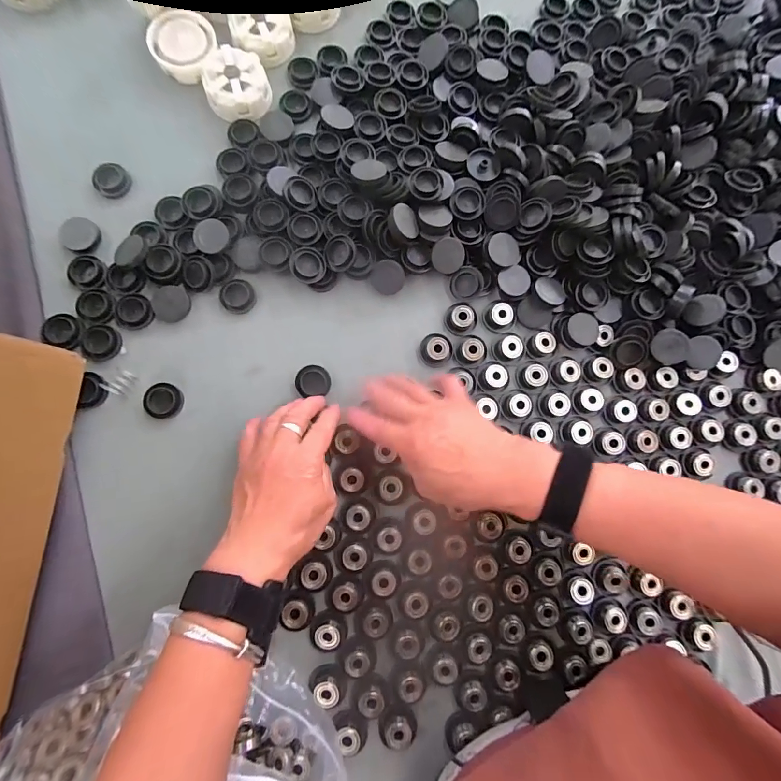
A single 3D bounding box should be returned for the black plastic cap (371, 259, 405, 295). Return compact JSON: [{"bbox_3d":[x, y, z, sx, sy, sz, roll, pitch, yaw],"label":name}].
[{"bbox_3d":[-0.001,-0.110,0.371,0.033,0.009,0.033,-9,117,-2],"label":"black plastic cap"}]

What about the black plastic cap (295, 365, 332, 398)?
[{"bbox_3d":[-0.072,-0.009,0.356,0.031,0.013,0.027,-4,83,-5],"label":"black plastic cap"}]

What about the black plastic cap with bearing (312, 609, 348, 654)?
[{"bbox_3d":[-0.054,0.209,0.332,0.029,0.015,0.028,-4,83,-5],"label":"black plastic cap with bearing"}]

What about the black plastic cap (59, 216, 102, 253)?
[{"bbox_3d":[-0.285,-0.143,0.351,0.031,0.005,0.032,1,82,-5],"label":"black plastic cap"}]

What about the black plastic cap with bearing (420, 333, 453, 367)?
[{"bbox_3d":[0.045,-0.040,0.371,0.031,0.012,0.031,1,82,-5],"label":"black plastic cap with bearing"}]

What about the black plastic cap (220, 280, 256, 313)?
[{"bbox_3d":[-0.145,-0.090,0.362,0.032,0.007,0.031,1,82,-5],"label":"black plastic cap"}]

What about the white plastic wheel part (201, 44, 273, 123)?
[{"bbox_3d":[-0.151,-0.302,0.375,0.059,0.019,0.061,1,82,-5],"label":"white plastic wheel part"}]

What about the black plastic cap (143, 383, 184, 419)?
[{"bbox_3d":[-0.205,0.009,0.342,0.033,0.007,0.030,1,82,-5],"label":"black plastic cap"}]

